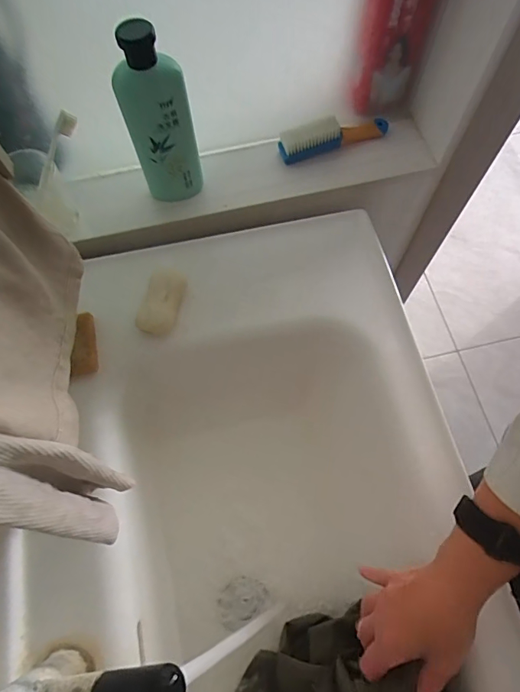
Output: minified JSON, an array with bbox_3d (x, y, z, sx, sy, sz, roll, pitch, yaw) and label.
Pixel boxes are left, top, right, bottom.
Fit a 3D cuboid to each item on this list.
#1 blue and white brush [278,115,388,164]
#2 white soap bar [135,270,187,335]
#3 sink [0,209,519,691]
[{"bbox_3d":[0.103,-0.290,0.596,0.155,0.040,0.046,-12,68,-4],"label":"blue and white brush"},{"bbox_3d":[-0.119,-0.053,0.536,0.044,0.015,0.079,12,68,6],"label":"white soap bar"},{"bbox_3d":[-0.015,0.277,0.473,0.447,0.149,0.879,-8,68,-2],"label":"sink"}]

